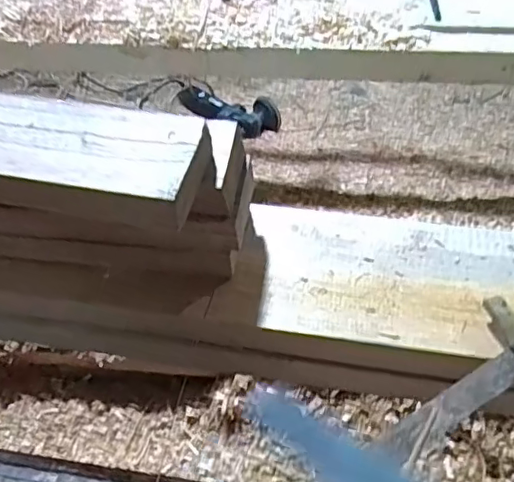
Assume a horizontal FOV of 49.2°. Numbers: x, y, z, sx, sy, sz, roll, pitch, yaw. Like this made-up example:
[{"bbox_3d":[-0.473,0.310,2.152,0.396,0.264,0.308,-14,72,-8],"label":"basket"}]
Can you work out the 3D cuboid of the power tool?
[{"bbox_3d":[-0.077,-0.346,1.477,0.126,0.095,0.307,-39,57,-24],"label":"power tool"}]

